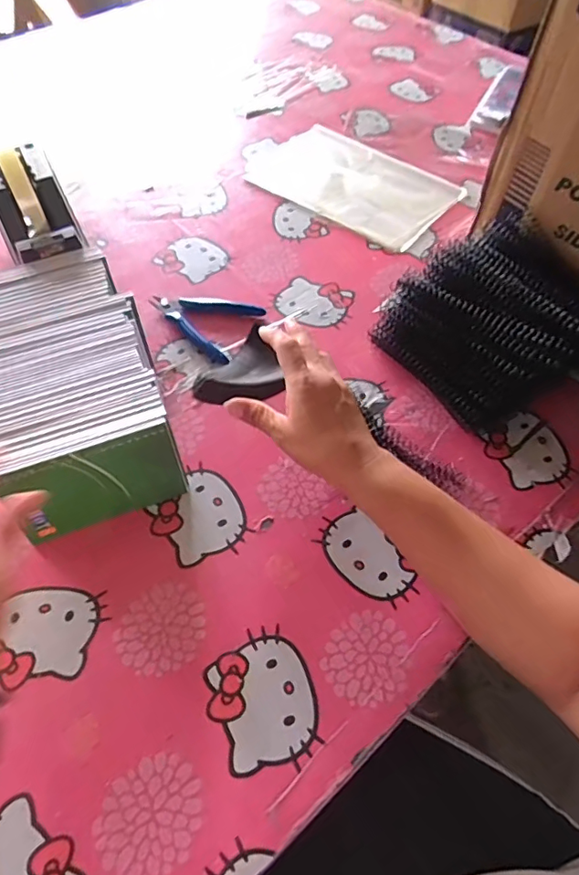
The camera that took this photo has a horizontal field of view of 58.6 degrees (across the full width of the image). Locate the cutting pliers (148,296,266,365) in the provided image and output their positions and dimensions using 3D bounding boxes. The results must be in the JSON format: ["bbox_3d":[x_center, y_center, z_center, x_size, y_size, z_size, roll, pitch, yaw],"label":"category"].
[{"bbox_3d":[-0.098,-0.125,0.553,0.115,0.015,0.084,20,60,10],"label":"cutting pliers"}]

